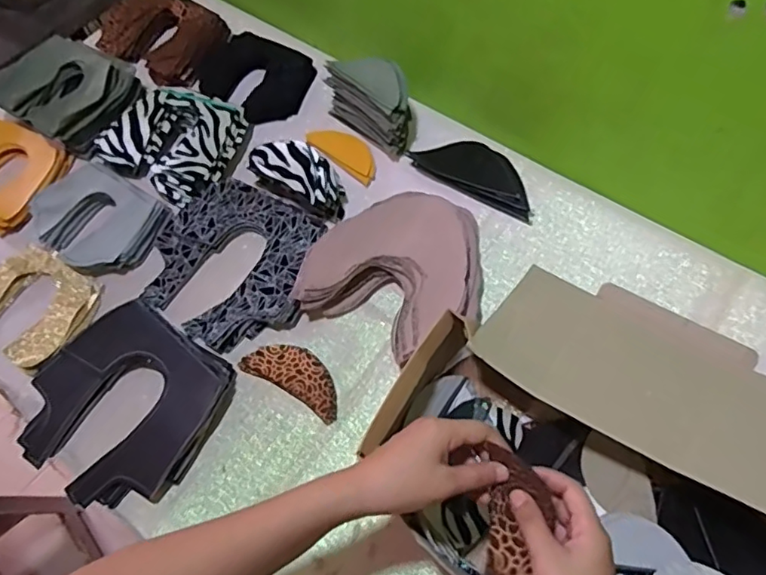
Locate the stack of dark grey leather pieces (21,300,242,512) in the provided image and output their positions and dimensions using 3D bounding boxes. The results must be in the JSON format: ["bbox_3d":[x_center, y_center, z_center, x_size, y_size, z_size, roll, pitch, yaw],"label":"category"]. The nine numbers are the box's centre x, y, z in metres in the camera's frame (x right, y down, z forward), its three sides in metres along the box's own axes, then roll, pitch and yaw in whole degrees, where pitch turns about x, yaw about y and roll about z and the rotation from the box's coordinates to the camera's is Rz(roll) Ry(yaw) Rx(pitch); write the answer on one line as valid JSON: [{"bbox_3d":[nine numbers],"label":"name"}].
[{"bbox_3d":[-0.270,0.118,0.589,0.188,0.028,0.182,28,68,17],"label":"stack of dark grey leather pieces"}]

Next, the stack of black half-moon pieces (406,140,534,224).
[{"bbox_3d":[0.117,-0.145,0.700,0.164,0.021,0.066,29,68,18],"label":"stack of black half-moon pieces"}]

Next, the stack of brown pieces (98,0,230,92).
[{"bbox_3d":[-0.324,-0.375,0.852,0.176,0.041,0.143,31,68,18],"label":"stack of brown pieces"}]

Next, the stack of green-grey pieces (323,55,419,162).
[{"bbox_3d":[-0.011,-0.240,0.727,0.061,0.083,0.128,-41,67,-16],"label":"stack of green-grey pieces"}]

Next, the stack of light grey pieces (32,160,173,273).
[{"bbox_3d":[-0.356,-0.086,0.703,0.165,0.033,0.124,28,67,17],"label":"stack of light grey pieces"}]

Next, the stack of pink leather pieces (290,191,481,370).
[{"bbox_3d":[0.021,-0.022,0.632,0.189,0.043,0.192,27,67,17],"label":"stack of pink leather pieces"}]

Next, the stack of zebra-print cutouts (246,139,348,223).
[{"bbox_3d":[-0.102,-0.134,0.692,0.120,0.071,0.058,33,69,19],"label":"stack of zebra-print cutouts"}]

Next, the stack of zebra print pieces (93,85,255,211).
[{"bbox_3d":[-0.265,-0.194,0.737,0.162,0.033,0.145,27,67,17],"label":"stack of zebra print pieces"}]

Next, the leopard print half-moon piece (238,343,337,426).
[{"bbox_3d":[-0.091,0.092,0.608,0.116,0.016,0.051,27,67,17],"label":"leopard print half-moon piece"}]

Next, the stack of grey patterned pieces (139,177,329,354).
[{"bbox_3d":[-0.174,-0.031,0.661,0.206,0.023,0.182,28,67,17],"label":"stack of grey patterned pieces"}]

